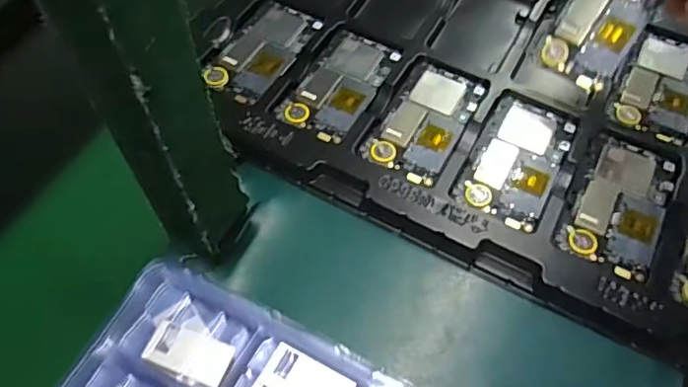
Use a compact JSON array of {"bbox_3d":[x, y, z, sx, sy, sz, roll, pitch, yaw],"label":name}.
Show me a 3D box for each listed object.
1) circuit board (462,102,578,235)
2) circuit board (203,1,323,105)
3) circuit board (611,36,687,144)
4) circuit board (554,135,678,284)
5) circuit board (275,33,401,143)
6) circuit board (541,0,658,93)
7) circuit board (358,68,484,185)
[{"bbox_3d":[0.145,-0.028,0.453,0.064,0.004,0.125,23,61,16],"label":"circuit board"},{"bbox_3d":[-0.073,-0.133,0.512,0.063,0.006,0.120,23,61,16],"label":"circuit board"},{"bbox_3d":[0.286,-0.095,0.498,0.062,0.009,0.119,26,62,18],"label":"circuit board"},{"bbox_3d":[0.217,0.007,0.433,0.062,0.005,0.123,25,62,17],"label":"circuit board"},{"bbox_3d":[-0.003,-0.097,0.494,0.065,0.004,0.122,25,60,14],"label":"circuit board"},{"bbox_3d":[0.212,-0.149,0.448,0.065,0.016,0.120,37,103,26],"label":"circuit board"},{"bbox_3d":[0.072,-0.063,0.474,0.062,0.009,0.124,25,62,17],"label":"circuit board"}]

